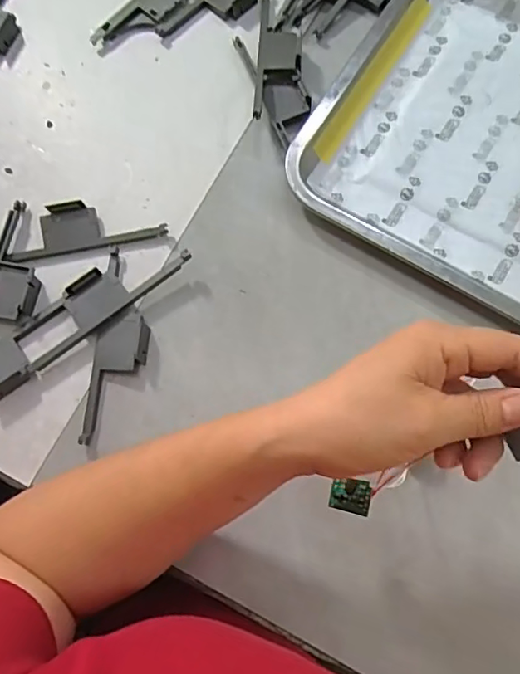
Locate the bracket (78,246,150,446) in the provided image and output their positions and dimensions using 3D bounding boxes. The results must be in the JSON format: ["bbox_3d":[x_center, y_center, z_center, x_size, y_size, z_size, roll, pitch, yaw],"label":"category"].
[{"bbox_3d":[-0.096,0.004,0.386,0.037,0.006,0.138,5,74,2],"label":"bracket"}]

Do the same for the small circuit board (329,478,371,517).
[{"bbox_3d":[0.050,0.089,0.310,0.028,0.004,0.018,-1,72,47],"label":"small circuit board"}]

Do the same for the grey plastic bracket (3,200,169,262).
[{"bbox_3d":[-0.128,-0.082,0.407,0.113,0.011,0.037,-11,74,-3],"label":"grey plastic bracket"}]

